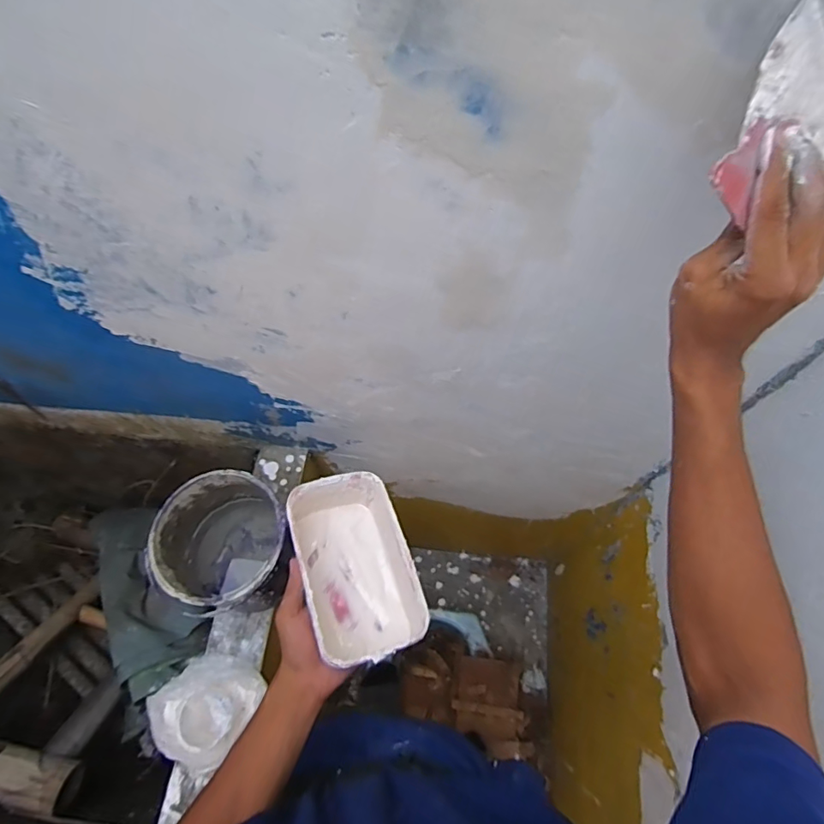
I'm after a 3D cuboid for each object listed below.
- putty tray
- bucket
[{"bbox_3d":[-0.060,0.164,0.535,0.108,0.086,0.187,-18,65,-11],"label":"putty tray"},{"bbox_3d":[-0.281,0.214,0.779,0.185,0.186,0.193,-21,66,-12],"label":"bucket"}]

